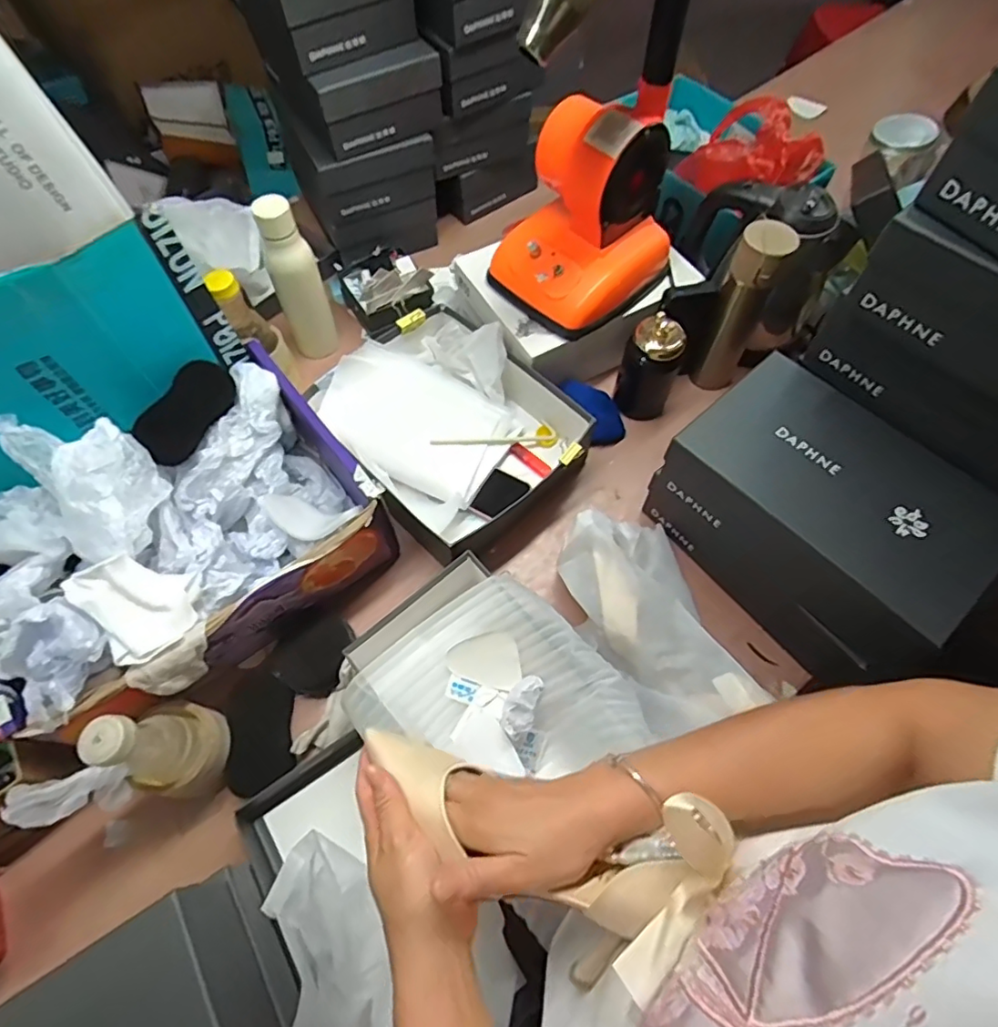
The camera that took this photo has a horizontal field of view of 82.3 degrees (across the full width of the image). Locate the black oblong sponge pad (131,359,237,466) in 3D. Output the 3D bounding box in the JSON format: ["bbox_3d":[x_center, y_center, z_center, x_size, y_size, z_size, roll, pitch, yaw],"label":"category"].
[{"bbox_3d":[-0.353,-0.117,0.648,0.011,0.062,0.127,-1,55,46],"label":"black oblong sponge pad"}]

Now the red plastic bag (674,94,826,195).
[{"bbox_3d":[0.377,-0.534,0.842,0.167,0.073,0.151,35,69,17],"label":"red plastic bag"}]

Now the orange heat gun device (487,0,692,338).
[{"bbox_3d":[0.105,-0.445,0.606,0.174,0.478,0.220,41,70,19],"label":"orange heat gun device"}]

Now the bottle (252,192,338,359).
[{"bbox_3d":[-0.286,-0.326,0.811,0.063,0.226,0.055,-21,65,-10],"label":"bottle"}]

